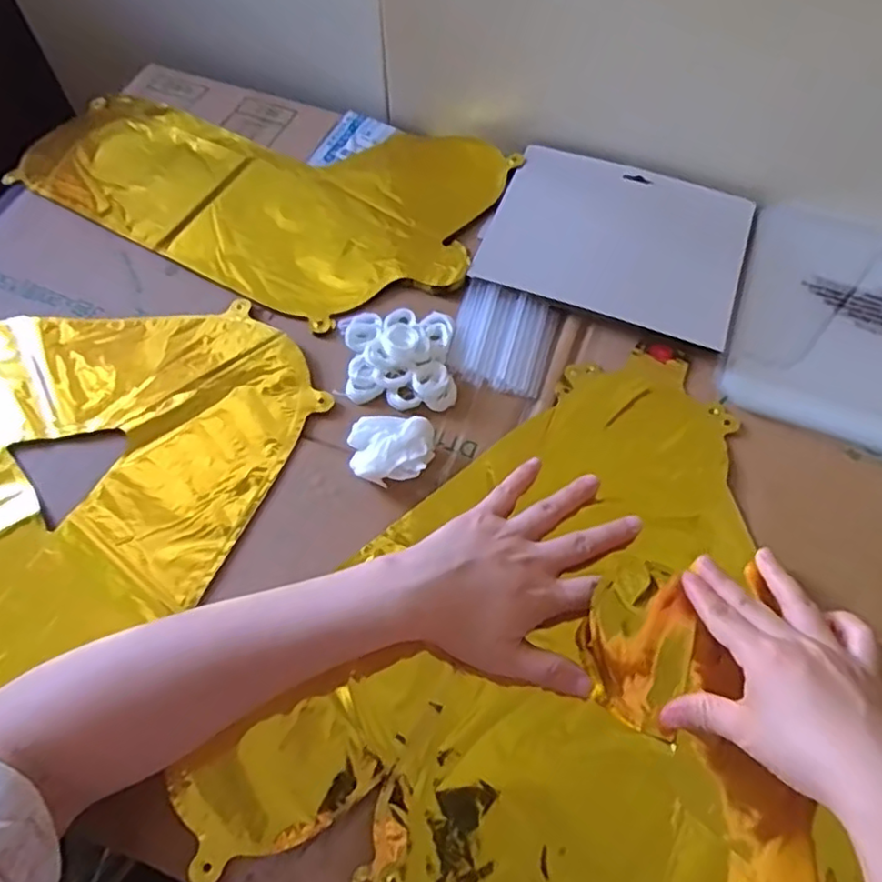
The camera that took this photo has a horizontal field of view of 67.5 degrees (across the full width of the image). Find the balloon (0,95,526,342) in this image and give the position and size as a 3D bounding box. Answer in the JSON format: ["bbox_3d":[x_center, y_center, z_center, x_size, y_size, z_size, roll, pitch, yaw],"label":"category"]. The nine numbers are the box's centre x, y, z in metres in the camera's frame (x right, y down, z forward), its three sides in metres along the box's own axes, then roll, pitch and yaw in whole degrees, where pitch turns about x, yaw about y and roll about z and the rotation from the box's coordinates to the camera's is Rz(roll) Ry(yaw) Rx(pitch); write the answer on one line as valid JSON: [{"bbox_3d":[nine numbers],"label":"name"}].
[{"bbox_3d":[-0.158,-0.224,0.564,0.395,0.017,0.222,24,65,12],"label":"balloon"}]

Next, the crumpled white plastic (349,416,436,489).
[{"bbox_3d":[-0.031,0.007,0.426,0.052,0.023,0.044,-4,62,-3],"label":"crumpled white plastic"}]

